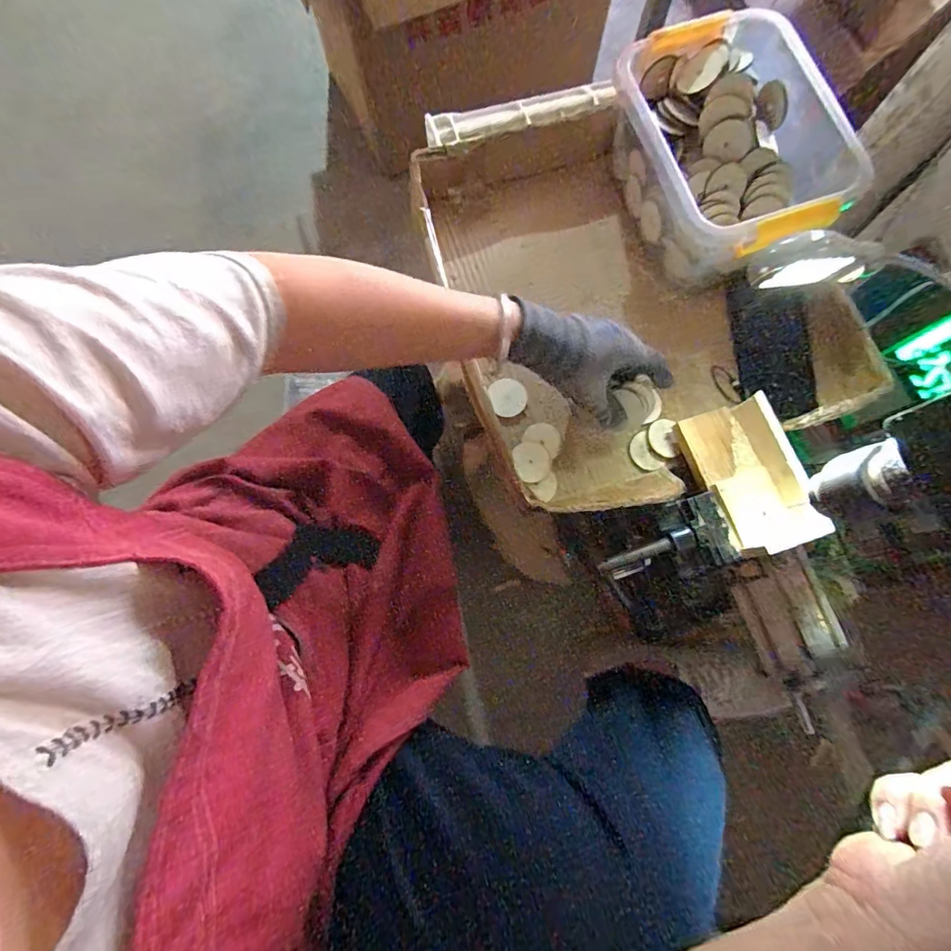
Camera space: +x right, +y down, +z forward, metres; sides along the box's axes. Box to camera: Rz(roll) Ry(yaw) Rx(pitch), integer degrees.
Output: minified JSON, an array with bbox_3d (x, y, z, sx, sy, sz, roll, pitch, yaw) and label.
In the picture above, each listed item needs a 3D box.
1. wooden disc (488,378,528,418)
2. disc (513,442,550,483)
[{"bbox_3d":[0.035,-0.085,0.528,0.039,0.004,0.043,-17,78,-4],"label":"wooden disc"},{"bbox_3d":[0.059,-0.015,0.512,0.040,0.004,0.042,3,75,-11],"label":"disc"}]

